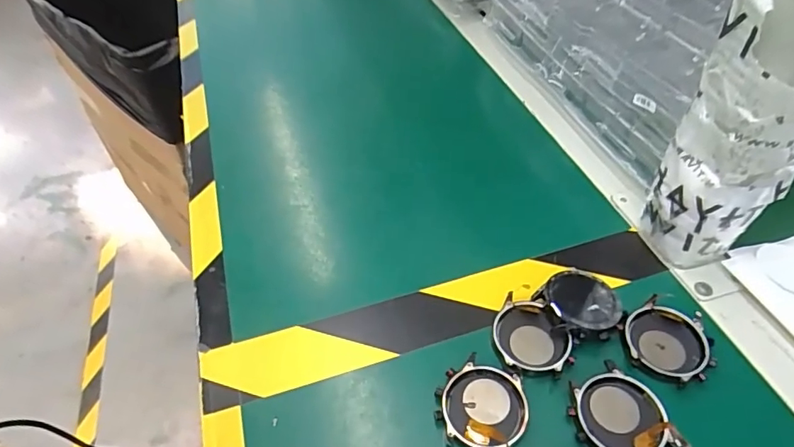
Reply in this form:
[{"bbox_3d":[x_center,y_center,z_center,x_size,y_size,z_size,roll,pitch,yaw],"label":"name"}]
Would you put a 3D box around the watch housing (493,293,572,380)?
[{"bbox_3d":[0.079,0.065,0.292,0.042,0.004,0.046,3,48,5],"label":"watch housing"}]

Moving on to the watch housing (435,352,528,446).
[{"bbox_3d":[0.044,0.096,0.264,0.046,0.008,0.049,23,53,22],"label":"watch housing"}]

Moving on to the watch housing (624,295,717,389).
[{"bbox_3d":[0.157,0.067,0.290,0.045,0.007,0.049,21,52,20],"label":"watch housing"}]

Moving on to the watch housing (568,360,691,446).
[{"bbox_3d":[0.115,0.097,0.260,0.047,0.007,0.048,-12,48,-8],"label":"watch housing"}]

